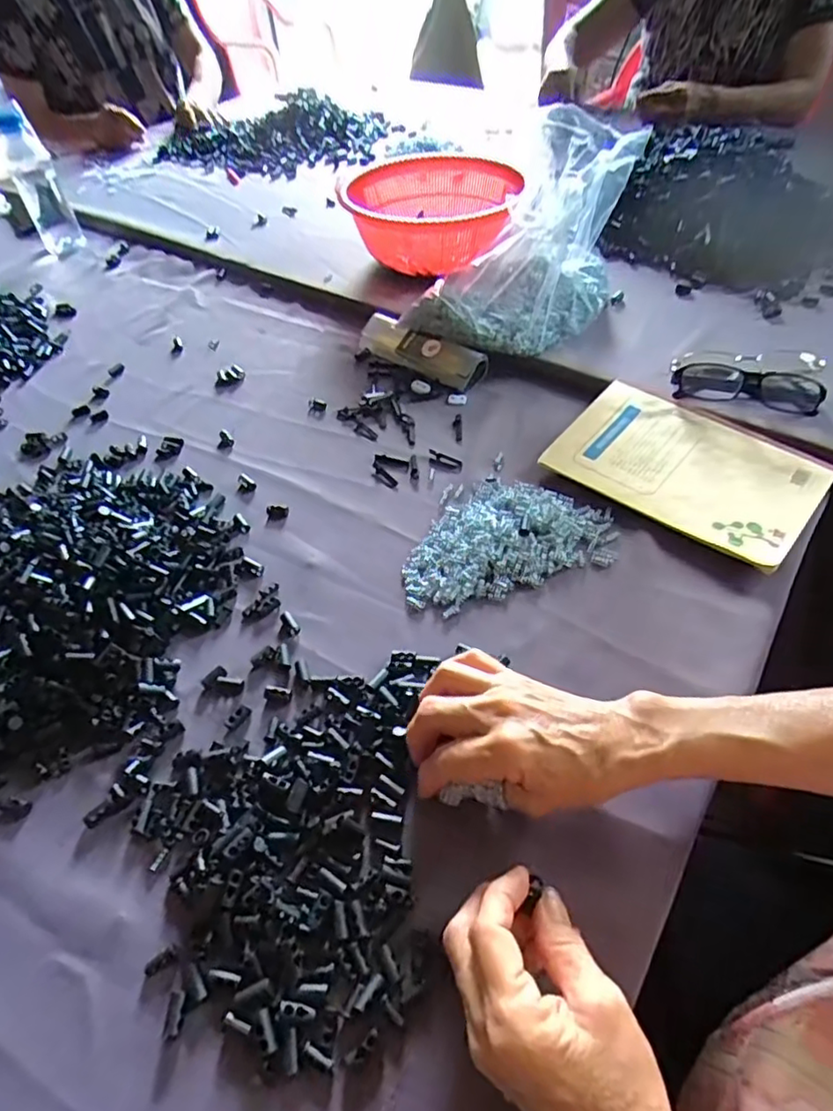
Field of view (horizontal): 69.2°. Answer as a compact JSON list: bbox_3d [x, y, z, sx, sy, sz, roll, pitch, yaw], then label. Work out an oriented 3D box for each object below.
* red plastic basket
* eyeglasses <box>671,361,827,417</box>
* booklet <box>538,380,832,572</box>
[{"bbox_3d":[0.019,-0.430,0.775,0.206,0.104,0.240,4,50,8],"label":"red plastic basket"},{"bbox_3d":[0.306,-0.152,0.561,0.126,0.031,0.041,8,51,12],"label":"eyeglasses"},{"bbox_3d":[0.230,-0.079,0.518,0.202,0.012,0.140,33,62,26],"label":"booklet"}]

